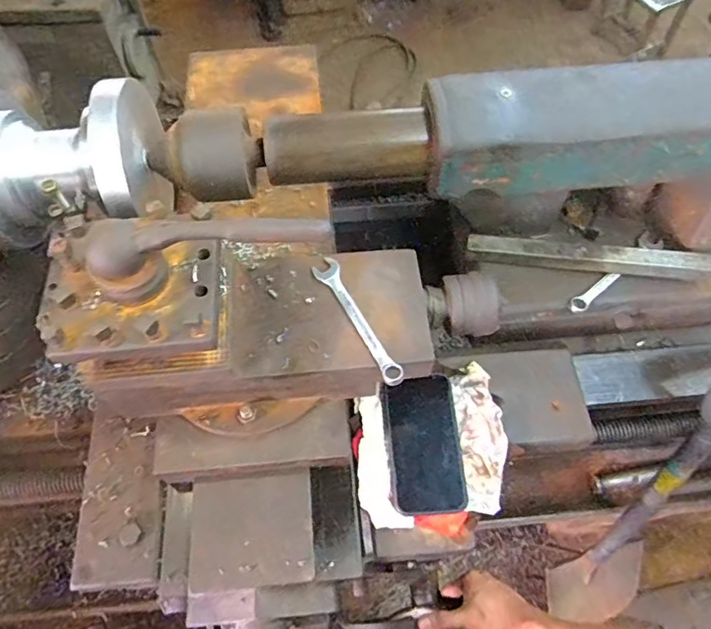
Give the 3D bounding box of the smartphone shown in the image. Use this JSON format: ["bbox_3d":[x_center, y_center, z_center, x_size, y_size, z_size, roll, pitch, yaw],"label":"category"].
[{"bbox_3d":[0.078,0.147,0.616,0.084,0.014,0.154,-5,62,-3],"label":"smartphone"}]

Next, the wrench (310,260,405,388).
[{"bbox_3d":[0.001,0.006,0.549,0.027,0.012,0.159,-24,65,-12],"label":"wrench"}]

